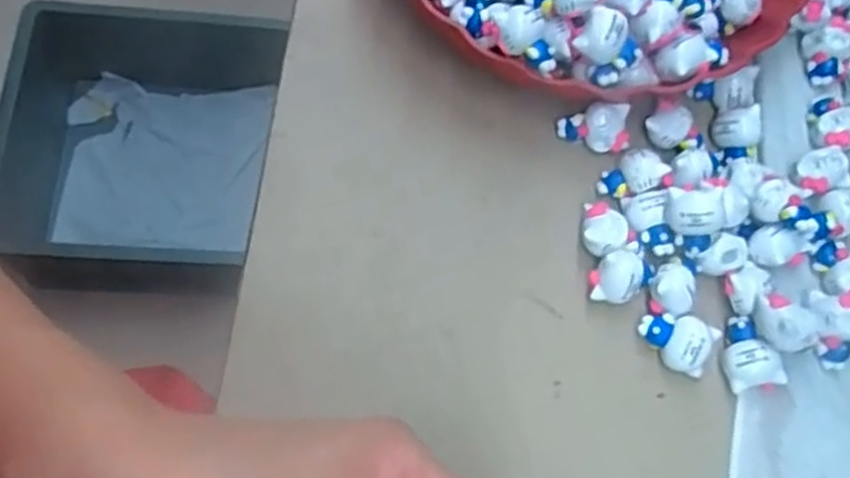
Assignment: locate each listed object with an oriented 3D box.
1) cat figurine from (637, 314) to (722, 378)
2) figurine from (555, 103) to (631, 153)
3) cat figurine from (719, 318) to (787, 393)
[{"bbox_3d":[0.118,0.048,0.358,0.035,0.017,0.025,23,68,2],"label":"cat figurine"},{"bbox_3d":[0.088,-0.057,0.394,0.035,0.021,0.019,4,68,-5],"label":"figurine"},{"bbox_3d":[0.150,0.054,0.355,0.022,0.013,0.035,-16,72,-13],"label":"cat figurine"}]

